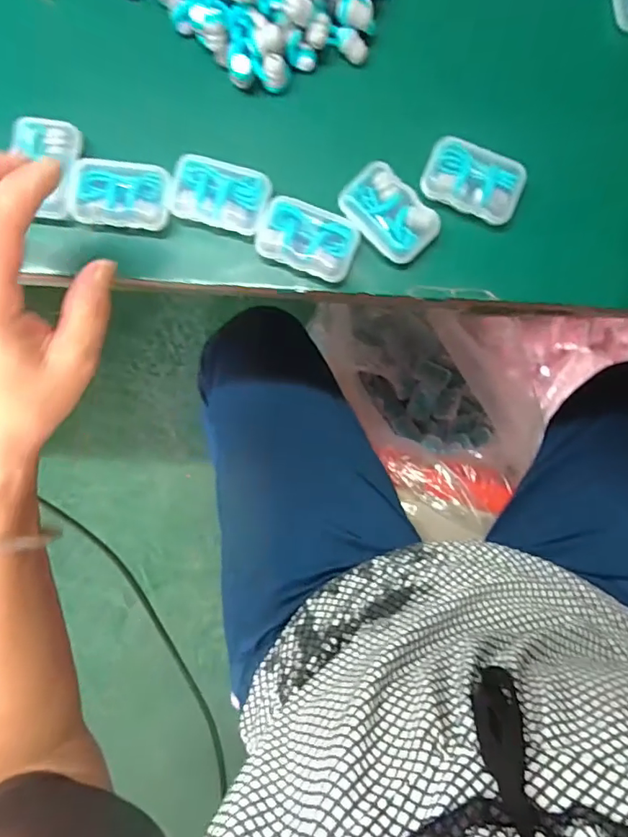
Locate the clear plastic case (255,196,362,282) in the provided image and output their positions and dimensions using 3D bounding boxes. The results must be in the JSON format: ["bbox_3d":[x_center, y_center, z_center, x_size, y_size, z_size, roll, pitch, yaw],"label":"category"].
[{"bbox_3d":[-0.004,-0.104,0.297,0.056,0.012,0.037,20,87,0],"label":"clear plastic case"}]

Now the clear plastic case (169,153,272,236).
[{"bbox_3d":[-0.054,-0.131,0.298,0.055,0.012,0.038,15,87,0],"label":"clear plastic case"}]

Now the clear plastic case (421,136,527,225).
[{"bbox_3d":[0.094,-0.140,0.298,0.057,0.011,0.035,22,87,0],"label":"clear plastic case"}]

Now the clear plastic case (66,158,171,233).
[{"bbox_3d":[-0.112,-0.132,0.296,0.056,0.011,0.040,8,87,0],"label":"clear plastic case"}]

